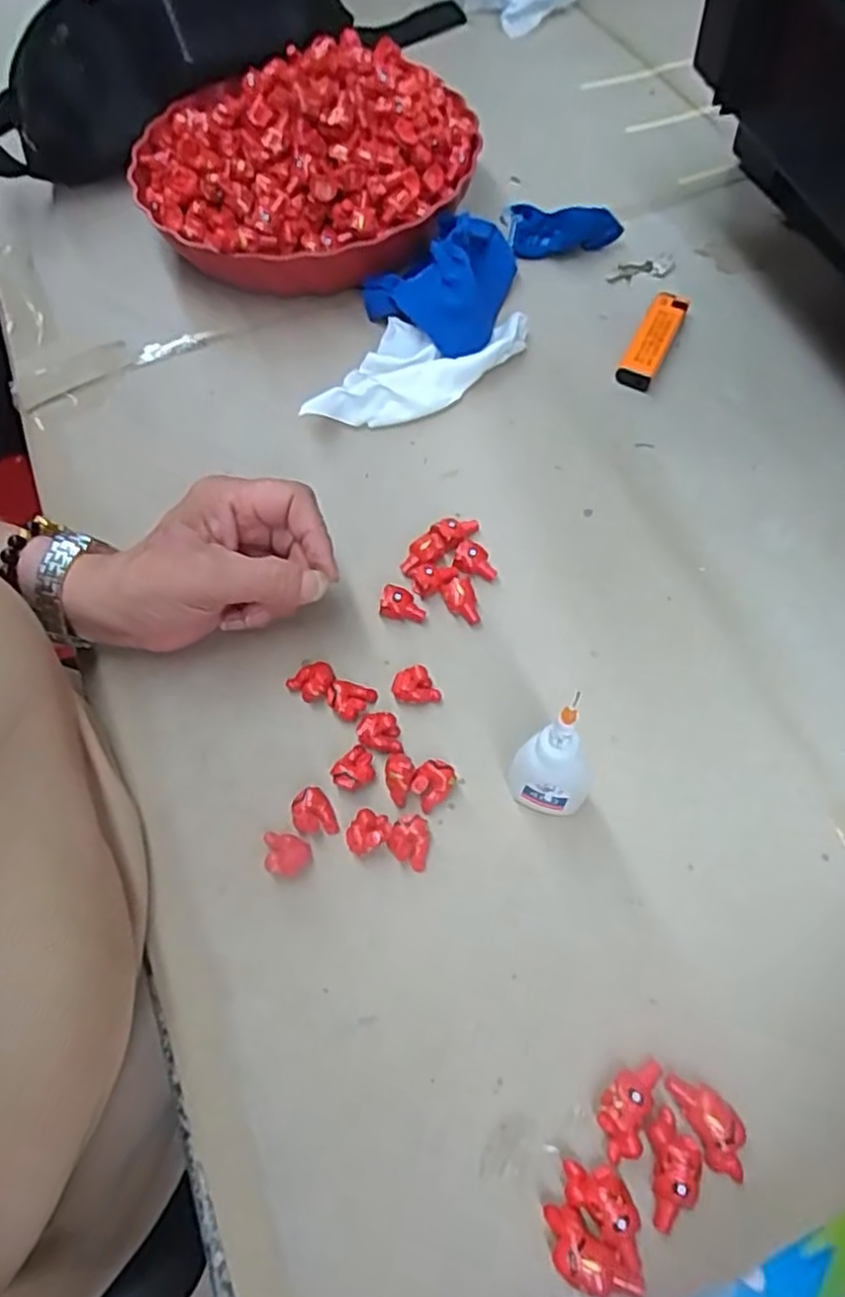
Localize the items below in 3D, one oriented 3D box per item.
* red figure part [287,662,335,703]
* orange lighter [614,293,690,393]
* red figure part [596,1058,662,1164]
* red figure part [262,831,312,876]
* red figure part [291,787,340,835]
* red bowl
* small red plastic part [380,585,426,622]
[{"bbox_3d":[-0.056,0.019,0.370,0.023,0.011,0.017,-27,65,-10],"label":"red figure part"},{"bbox_3d":[0.150,-0.201,0.471,0.023,0.014,0.077,24,67,14],"label":"orange lighter"},{"bbox_3d":[0.079,0.179,0.282,0.018,0.015,0.037,20,66,13],"label":"red figure part"},{"bbox_3d":[-0.063,0.095,0.332,0.023,0.012,0.018,9,64,8],"label":"red figure part"},{"bbox_3d":[-0.051,0.077,0.339,0.018,0.013,0.020,-15,64,-4],"label":"red figure part"},{"bbox_3d":[-0.087,-0.342,0.506,0.241,0.095,0.218,12,65,9],"label":"red bowl"},{"bbox_3d":[-0.010,-0.023,0.386,0.023,0.014,0.016,16,65,11],"label":"small red plastic part"}]

